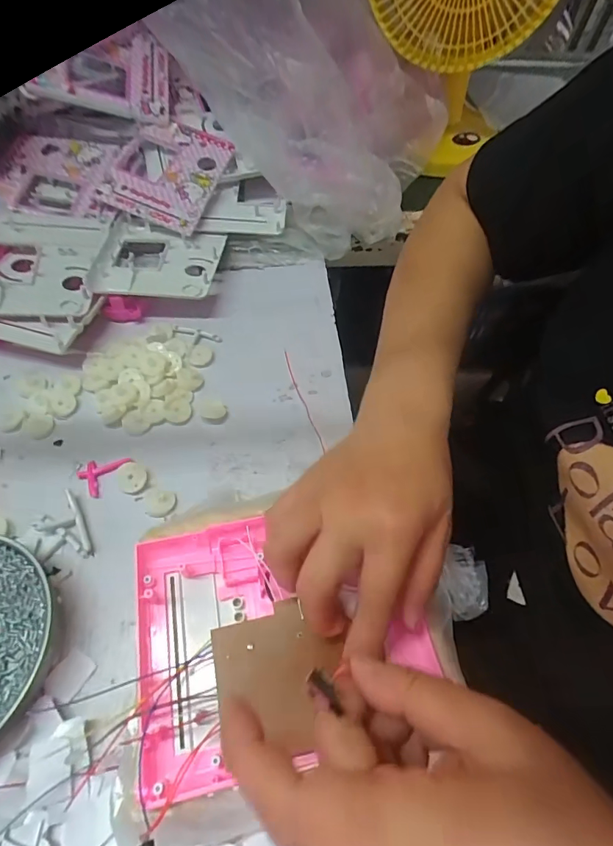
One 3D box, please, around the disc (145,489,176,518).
[{"bbox_3d":[-0.112,0.061,0.342,0.022,0.004,0.022,1,56,-2],"label":"disc"}]

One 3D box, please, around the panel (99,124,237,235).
[{"bbox_3d":[-0.157,-0.280,0.500,0.114,0.013,0.136,15,67,0],"label":"panel"}]

